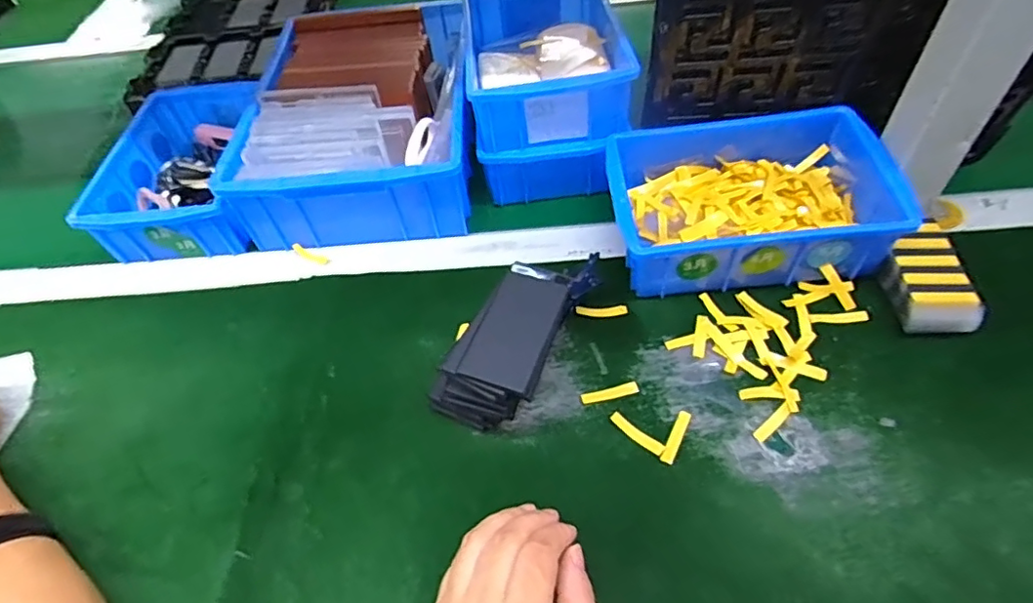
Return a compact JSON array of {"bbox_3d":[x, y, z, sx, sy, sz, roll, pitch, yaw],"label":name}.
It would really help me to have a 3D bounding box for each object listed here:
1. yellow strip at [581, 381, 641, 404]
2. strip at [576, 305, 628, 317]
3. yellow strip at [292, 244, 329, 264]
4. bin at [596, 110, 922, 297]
[{"bbox_3d":[0.064,0.063,0.391,0.038,0.005,0.008,-12,52,-4],"label":"yellow strip"},{"bbox_3d":[0.065,0.007,0.437,0.038,0.006,0.007,2,52,7],"label":"strip"},{"bbox_3d":[-0.180,-0.041,0.496,0.039,0.005,0.009,19,56,19],"label":"yellow strip"},{"bbox_3d":[0.174,-0.077,0.452,0.198,0.070,0.136,-3,52,3],"label":"bin"}]

